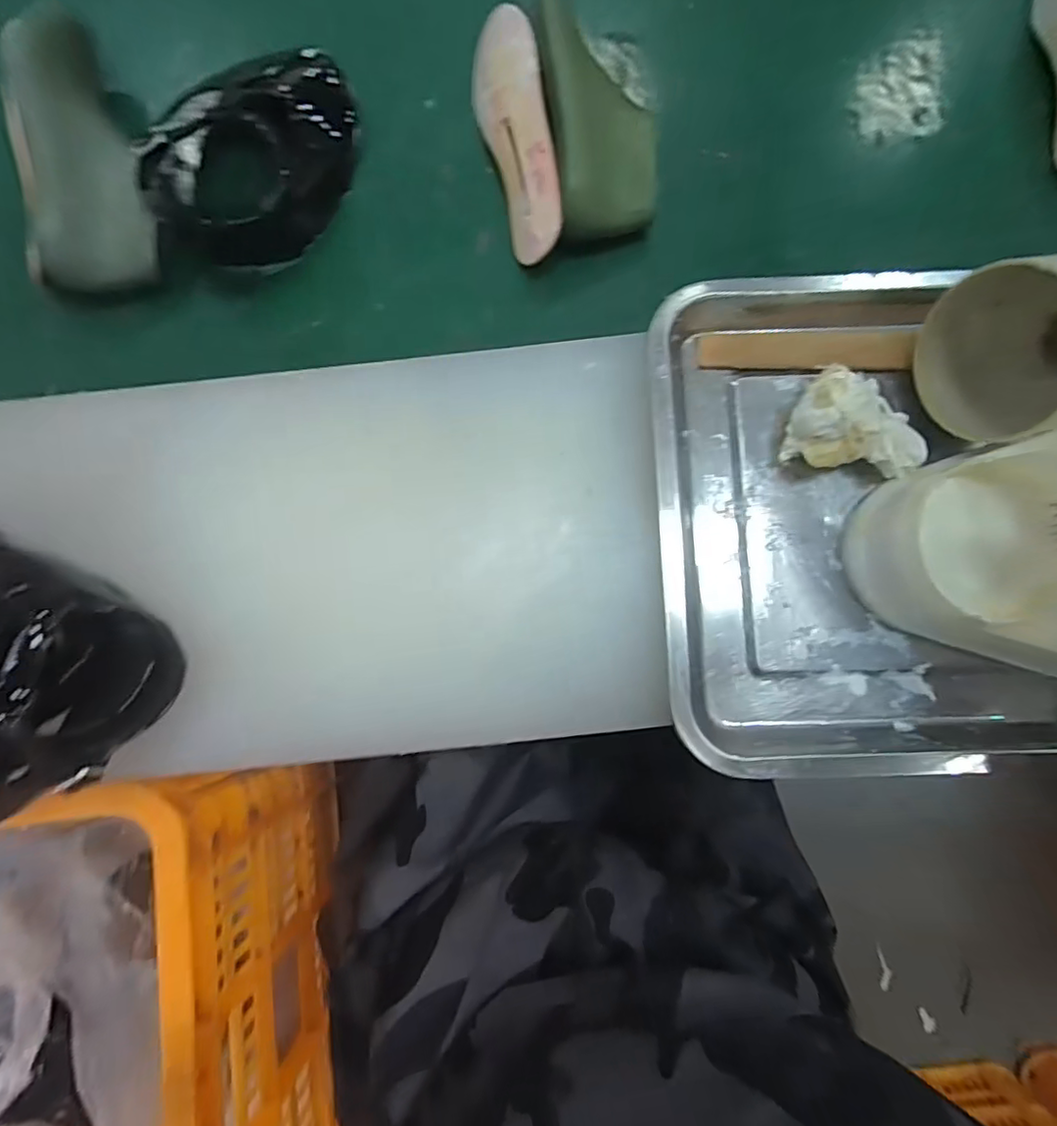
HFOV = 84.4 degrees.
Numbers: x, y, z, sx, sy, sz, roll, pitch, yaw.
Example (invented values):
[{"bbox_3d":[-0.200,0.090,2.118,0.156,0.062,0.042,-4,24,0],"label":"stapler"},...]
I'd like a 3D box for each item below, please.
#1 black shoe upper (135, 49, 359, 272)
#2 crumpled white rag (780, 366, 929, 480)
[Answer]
[{"bbox_3d":[-0.187,-0.303,0.409,0.098,0.077,0.177,12,83,2],"label":"black shoe upper"},{"bbox_3d":[0.192,-0.080,0.339,0.072,0.034,0.056,15,83,2],"label":"crumpled white rag"}]

